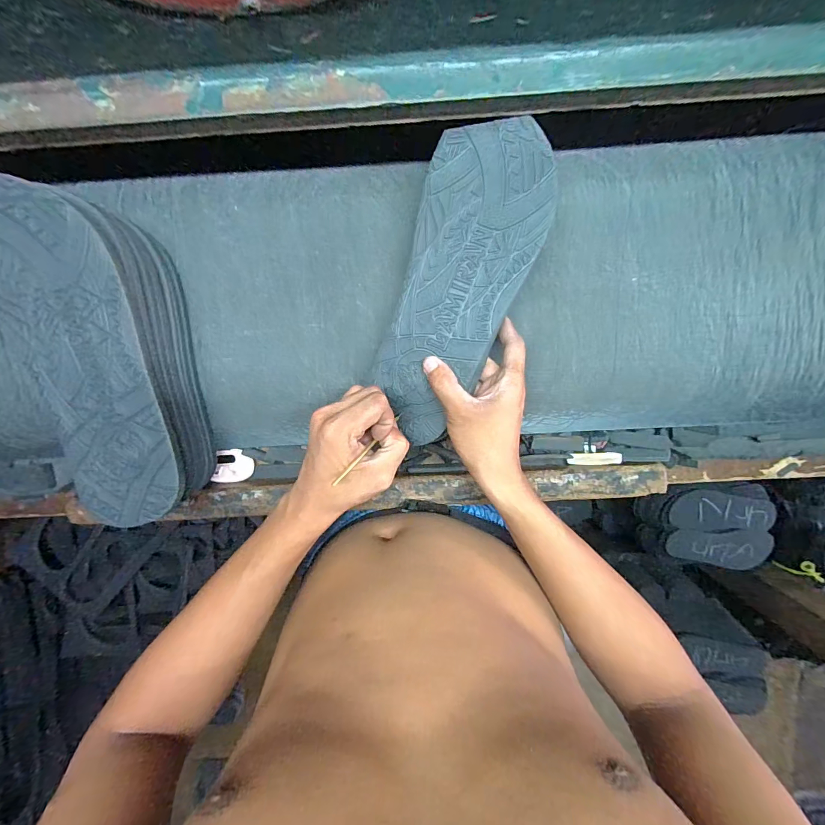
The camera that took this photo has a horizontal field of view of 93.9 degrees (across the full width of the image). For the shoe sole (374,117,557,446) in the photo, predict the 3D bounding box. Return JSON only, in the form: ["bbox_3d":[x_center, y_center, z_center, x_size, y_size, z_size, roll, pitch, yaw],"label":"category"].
[{"bbox_3d":[0.037,-0.106,0.341,0.102,0.024,0.265,19,104,-2],"label":"shoe sole"}]

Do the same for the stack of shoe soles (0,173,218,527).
[{"bbox_3d":[-0.274,-0.048,0.363,0.106,0.103,0.291,-17,97,3],"label":"stack of shoe soles"}]

